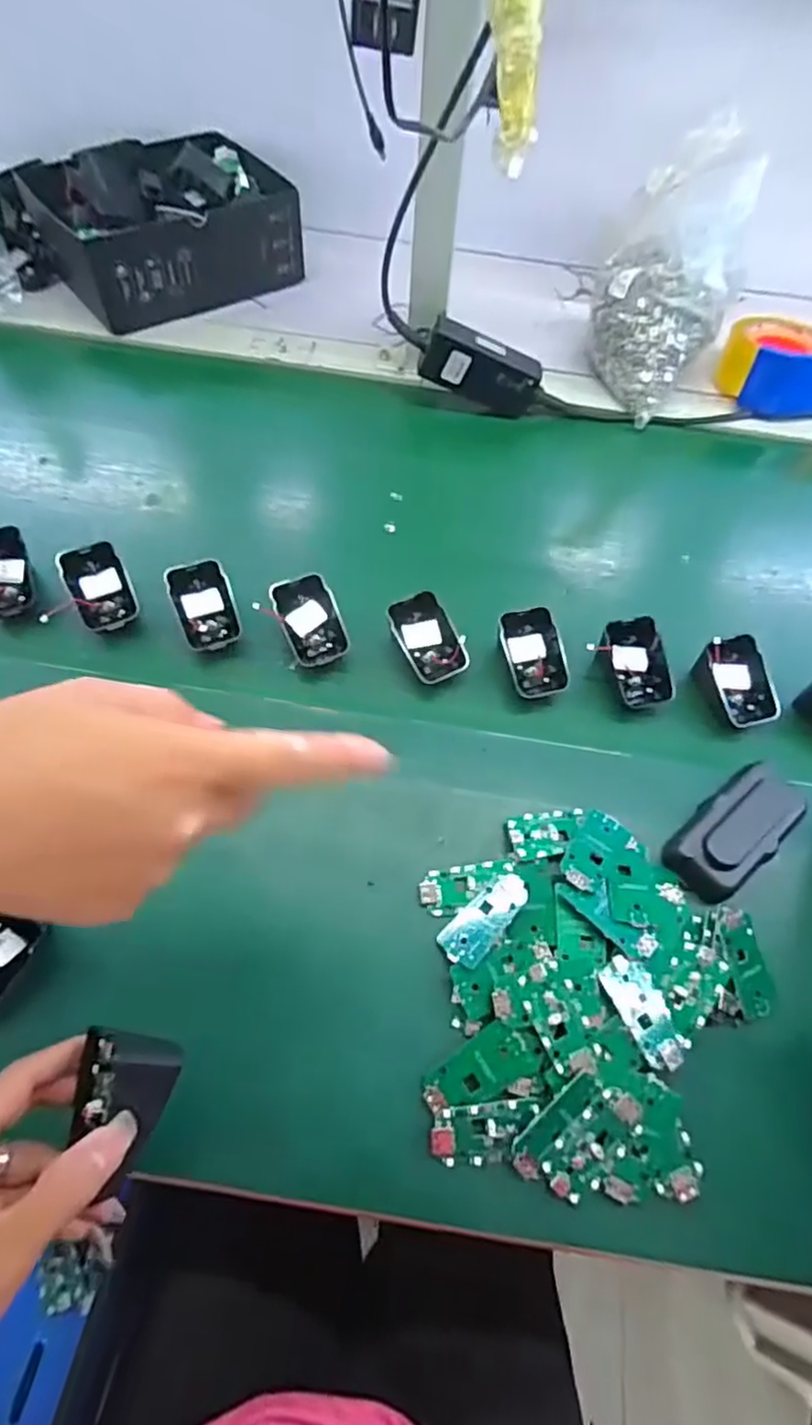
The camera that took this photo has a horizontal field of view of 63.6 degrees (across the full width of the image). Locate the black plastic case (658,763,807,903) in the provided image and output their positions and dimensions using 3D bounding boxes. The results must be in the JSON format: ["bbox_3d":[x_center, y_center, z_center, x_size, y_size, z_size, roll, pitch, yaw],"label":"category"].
[{"bbox_3d":[0.227,0.080,0.449,0.106,0.027,0.050,-32,67,-20],"label":"black plastic case"}]

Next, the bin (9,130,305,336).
[{"bbox_3d":[-0.254,-0.538,0.725,0.259,0.097,0.179,-31,67,-20],"label":"bin"}]

